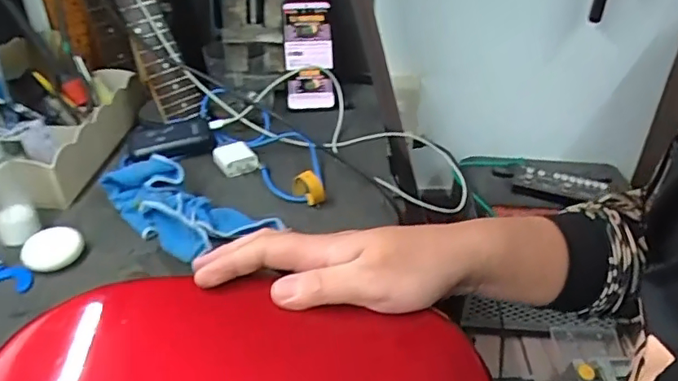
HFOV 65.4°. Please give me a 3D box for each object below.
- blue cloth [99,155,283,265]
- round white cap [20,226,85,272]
[{"bbox_3d":[-0.166,0.013,0.573,0.203,0.053,0.091,24,40,30],"label":"blue cloth"},{"bbox_3d":[-0.291,0.059,0.536,0.055,0.020,0.055,1,34,-1],"label":"round white cap"}]

